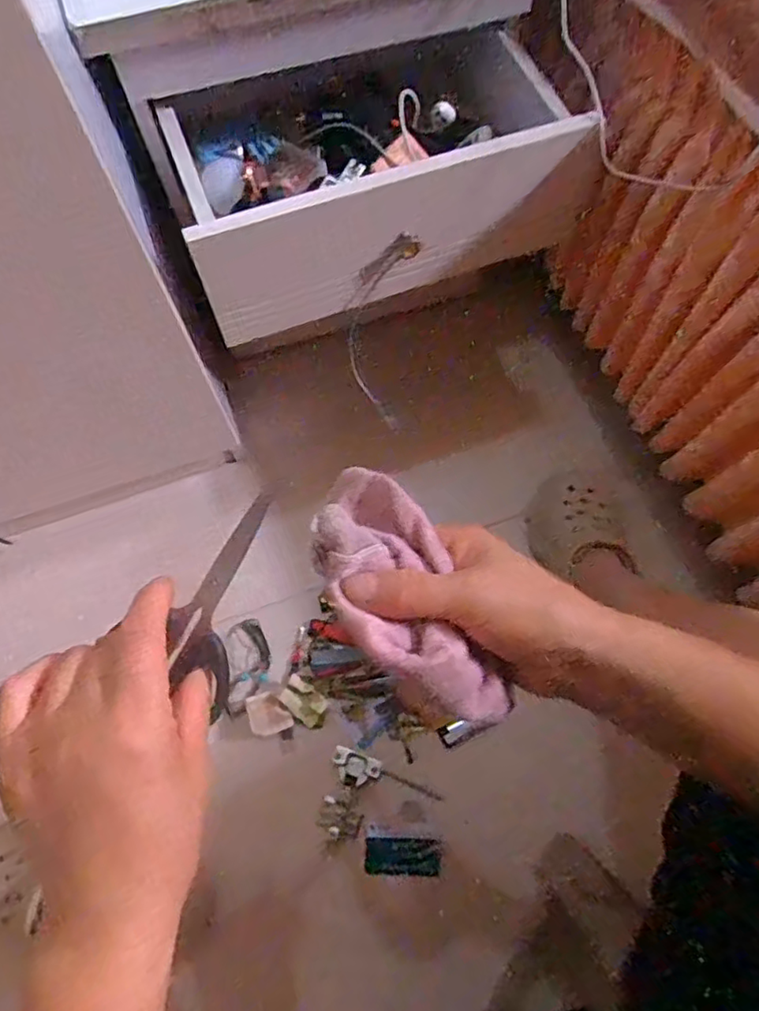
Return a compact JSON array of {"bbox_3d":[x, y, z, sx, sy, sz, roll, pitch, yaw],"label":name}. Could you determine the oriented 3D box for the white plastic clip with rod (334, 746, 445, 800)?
[{"bbox_3d":[0.006,0.328,0.719,0.133,0.018,0.037,17,70,7],"label":"white plastic clip with rod"}]

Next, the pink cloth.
[{"bbox_3d":[0.009,0.040,0.283,0.057,0.040,0.137,-26,69,-9],"label":"pink cloth"}]

